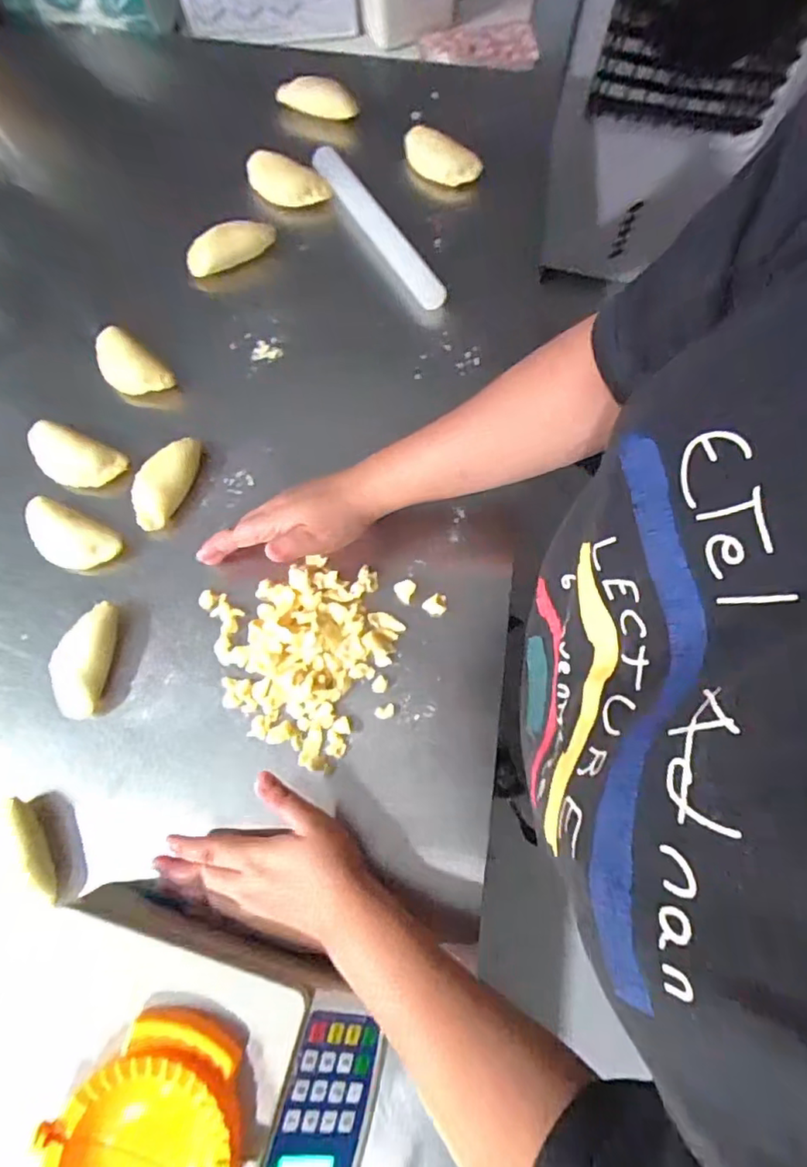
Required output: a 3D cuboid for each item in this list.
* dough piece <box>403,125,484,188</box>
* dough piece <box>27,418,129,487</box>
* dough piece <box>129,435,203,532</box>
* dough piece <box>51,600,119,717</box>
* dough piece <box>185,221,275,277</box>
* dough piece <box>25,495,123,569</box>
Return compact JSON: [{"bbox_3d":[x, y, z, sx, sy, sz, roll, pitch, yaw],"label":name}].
[{"bbox_3d":[0.039,-0.453,0.618,0.087,0.028,0.032,36,77,10],"label":"dough piece"},{"bbox_3d":[-0.295,-0.109,0.523,0.085,0.030,0.044,24,75,7],"label":"dough piece"},{"bbox_3d":[-0.209,-0.088,0.512,0.036,0.029,0.087,24,75,7],"label":"dough piece"},{"bbox_3d":[-0.257,0.060,0.465,0.046,0.022,0.088,12,74,4],"label":"dough piece"},{"bbox_3d":[-0.172,-0.338,0.581,0.092,0.029,0.028,-28,75,-8],"label":"dough piece"},{"bbox_3d":[-0.286,-0.036,0.503,0.088,0.027,0.044,26,75,8],"label":"dough piece"}]

